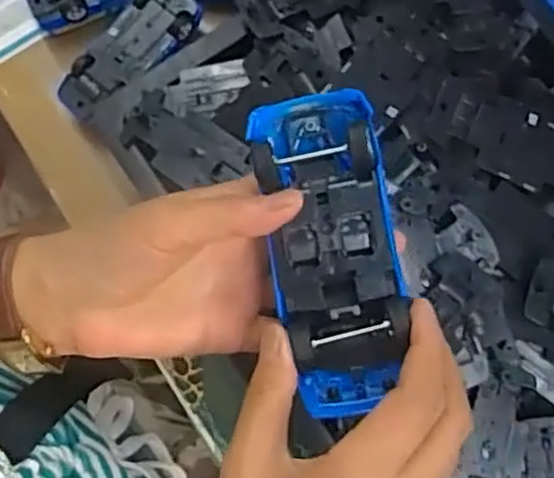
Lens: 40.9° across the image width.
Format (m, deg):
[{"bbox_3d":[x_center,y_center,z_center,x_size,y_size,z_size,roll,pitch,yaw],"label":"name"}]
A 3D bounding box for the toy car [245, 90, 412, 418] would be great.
[{"bbox_3d":[0.022,0.007,0.312,0.051,0.031,0.133,-8,89,-1],"label":"toy car"}]

